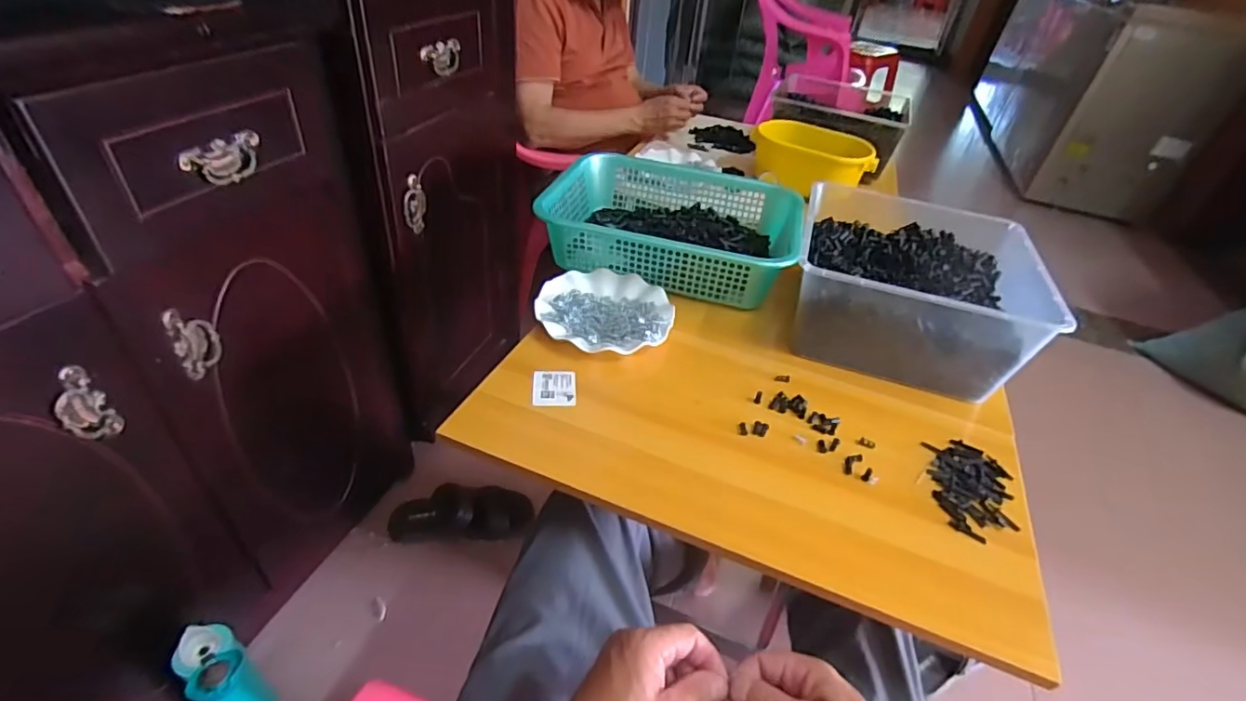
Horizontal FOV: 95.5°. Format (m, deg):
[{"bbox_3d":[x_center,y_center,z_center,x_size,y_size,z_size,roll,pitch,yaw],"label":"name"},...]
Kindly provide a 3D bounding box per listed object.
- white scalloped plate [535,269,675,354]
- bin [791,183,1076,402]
[{"bbox_3d":[-0.026,-0.053,0.782,0.179,0.029,0.176,4,39,-3],"label":"white scalloped plate"},{"bbox_3d":[0.392,-0.103,0.792,0.283,0.124,0.317,15,39,10],"label":"bin"}]

